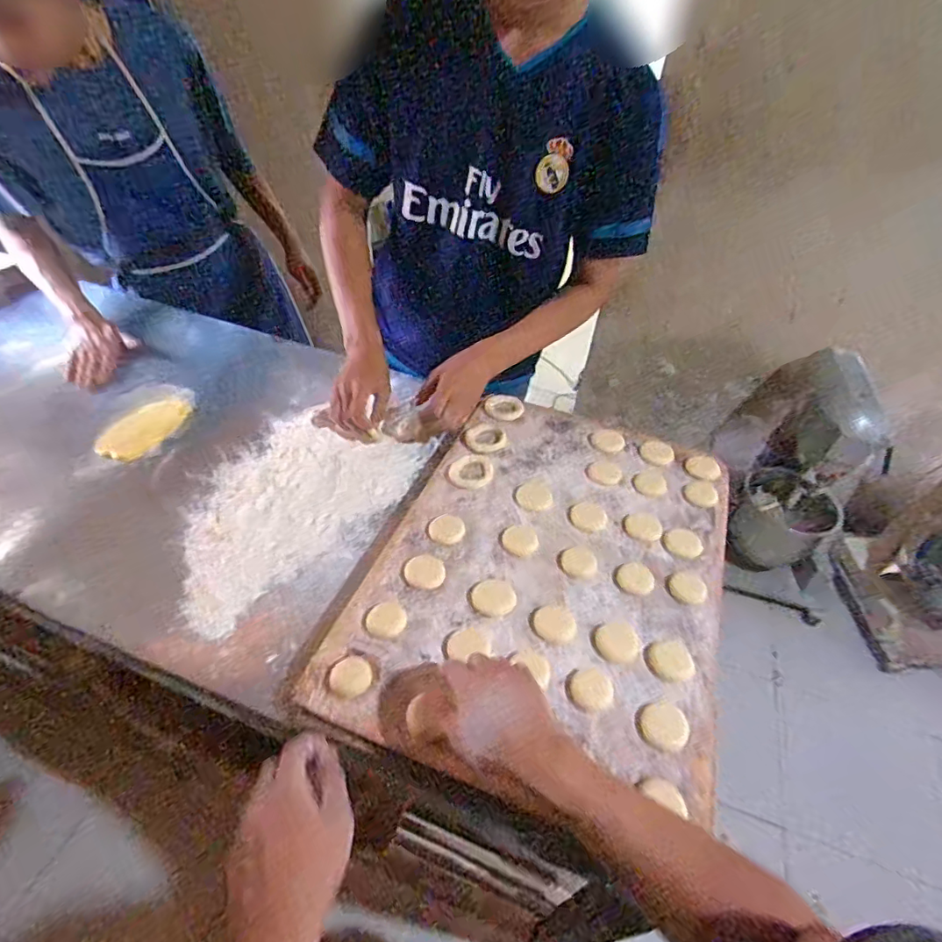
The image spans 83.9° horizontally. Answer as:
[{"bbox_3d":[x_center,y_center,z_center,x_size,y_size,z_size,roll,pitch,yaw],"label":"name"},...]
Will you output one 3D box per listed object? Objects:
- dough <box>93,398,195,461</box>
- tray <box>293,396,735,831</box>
[{"bbox_3d":[-0.532,-0.071,0.857,0.084,0.015,0.150,20,46,14],"label":"dough"},{"bbox_3d":[0.120,0.112,0.706,0.437,0.024,0.589,19,46,14],"label":"tray"}]

